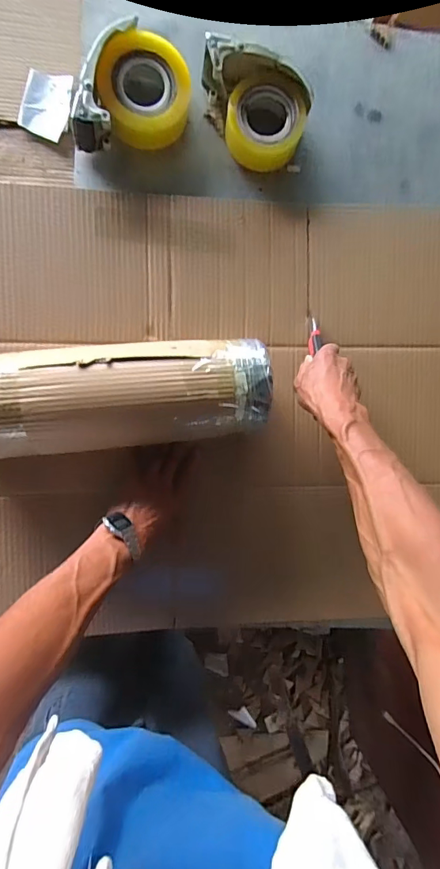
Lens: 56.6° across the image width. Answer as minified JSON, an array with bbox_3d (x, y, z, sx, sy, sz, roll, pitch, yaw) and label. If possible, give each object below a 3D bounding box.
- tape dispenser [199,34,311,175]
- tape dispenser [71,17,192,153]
[{"bbox_3d":[0.048,-0.460,0.579,0.161,0.072,0.121,9,92,-6],"label":"tape dispenser"},{"bbox_3d":[-0.114,-0.454,0.557,0.126,0.077,0.157,26,90,-6],"label":"tape dispenser"}]

